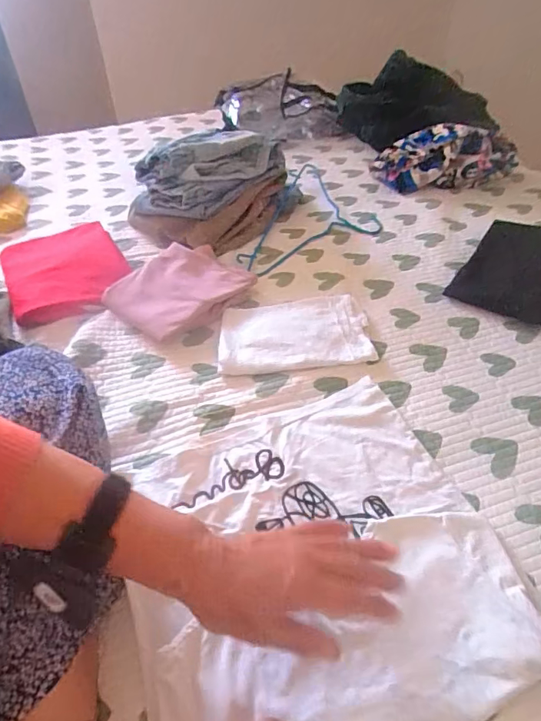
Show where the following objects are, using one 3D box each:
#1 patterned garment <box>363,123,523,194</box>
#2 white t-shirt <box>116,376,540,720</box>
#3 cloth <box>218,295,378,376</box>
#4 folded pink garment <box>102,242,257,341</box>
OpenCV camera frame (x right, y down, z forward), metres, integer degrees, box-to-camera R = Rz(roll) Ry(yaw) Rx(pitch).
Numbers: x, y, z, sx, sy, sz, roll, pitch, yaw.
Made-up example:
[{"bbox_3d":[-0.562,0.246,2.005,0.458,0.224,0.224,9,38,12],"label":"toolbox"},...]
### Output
[{"bbox_3d":[0.357,-0.427,0.998,0.277,0.097,0.157,1,45,5],"label":"patterned garment"},{"bbox_3d":[0.036,0.185,0.455,0.333,0.031,0.337,-17,46,-13],"label":"white t-shirt"},{"bbox_3d":[0.031,-0.039,0.671,0.201,0.017,0.139,-5,45,-2],"label":"cloth"},{"bbox_3d":[-0.139,-0.113,0.736,0.158,0.038,0.195,33,55,30],"label":"folded pink garment"}]

